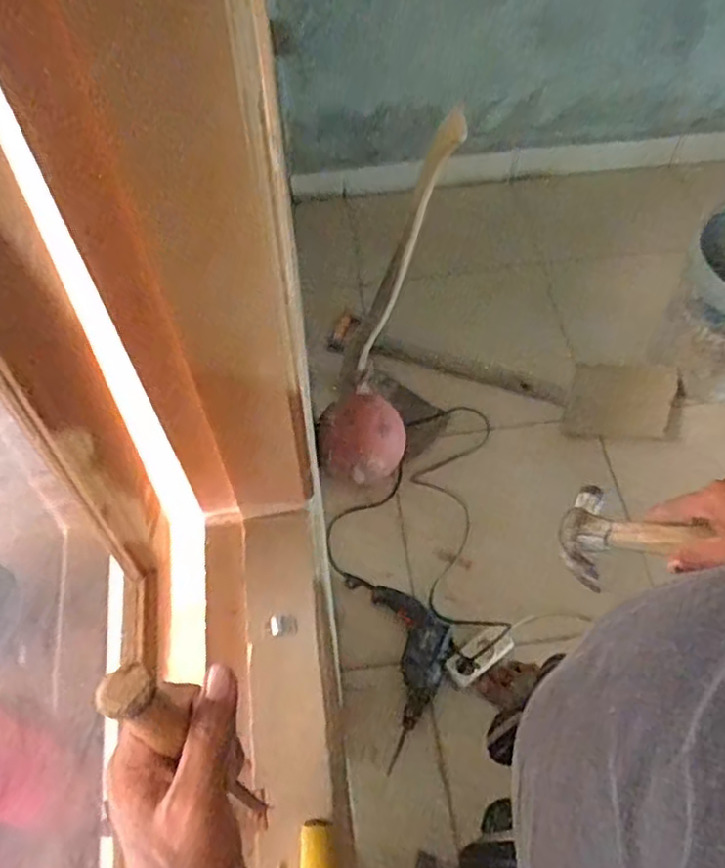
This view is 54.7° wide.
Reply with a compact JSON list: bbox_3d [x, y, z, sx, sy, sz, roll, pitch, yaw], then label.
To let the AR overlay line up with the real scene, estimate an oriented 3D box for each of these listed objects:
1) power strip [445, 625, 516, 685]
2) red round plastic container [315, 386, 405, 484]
[{"bbox_3d":[0.231,0.433,1.371,0.135,0.038,0.058,-32,65,-19],"label":"power strip"},{"bbox_3d":[0.001,0.003,1.574,0.204,0.114,0.172,-40,64,-18],"label":"red round plastic container"}]

